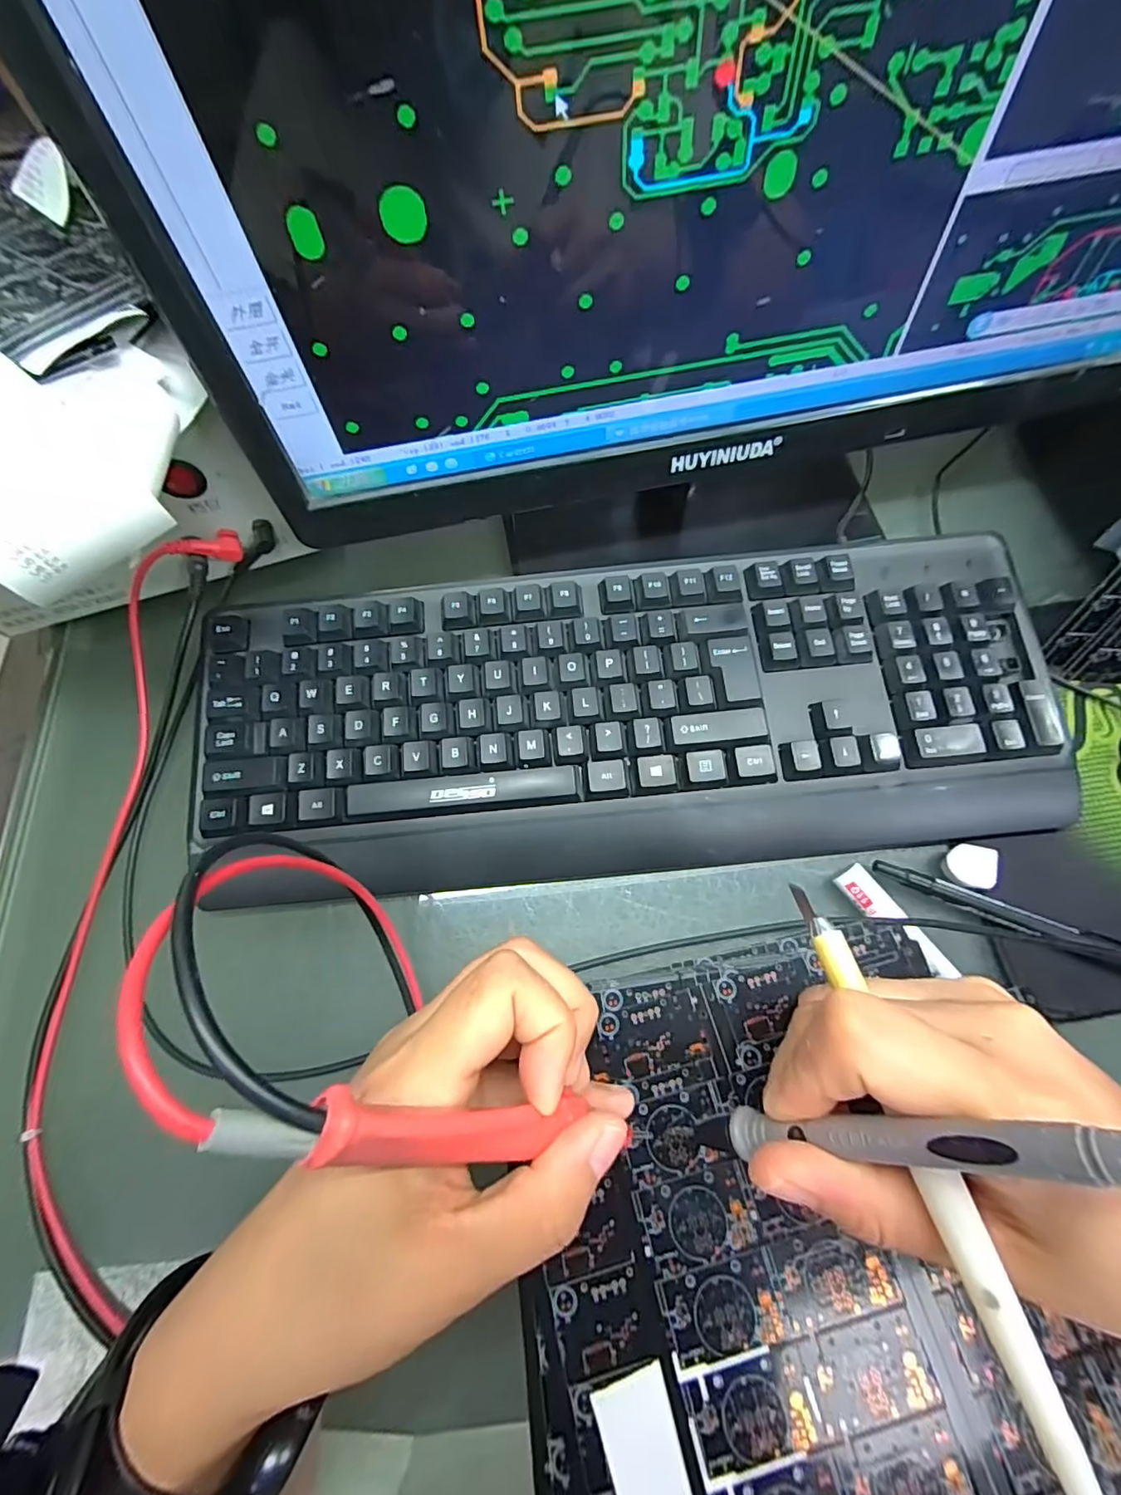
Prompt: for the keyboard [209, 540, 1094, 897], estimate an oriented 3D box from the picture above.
[{"bbox_3d":[0.032,-0.016,0.283,0.421,0.044,0.153,-5,69,0],"label":"keyboard"}]

